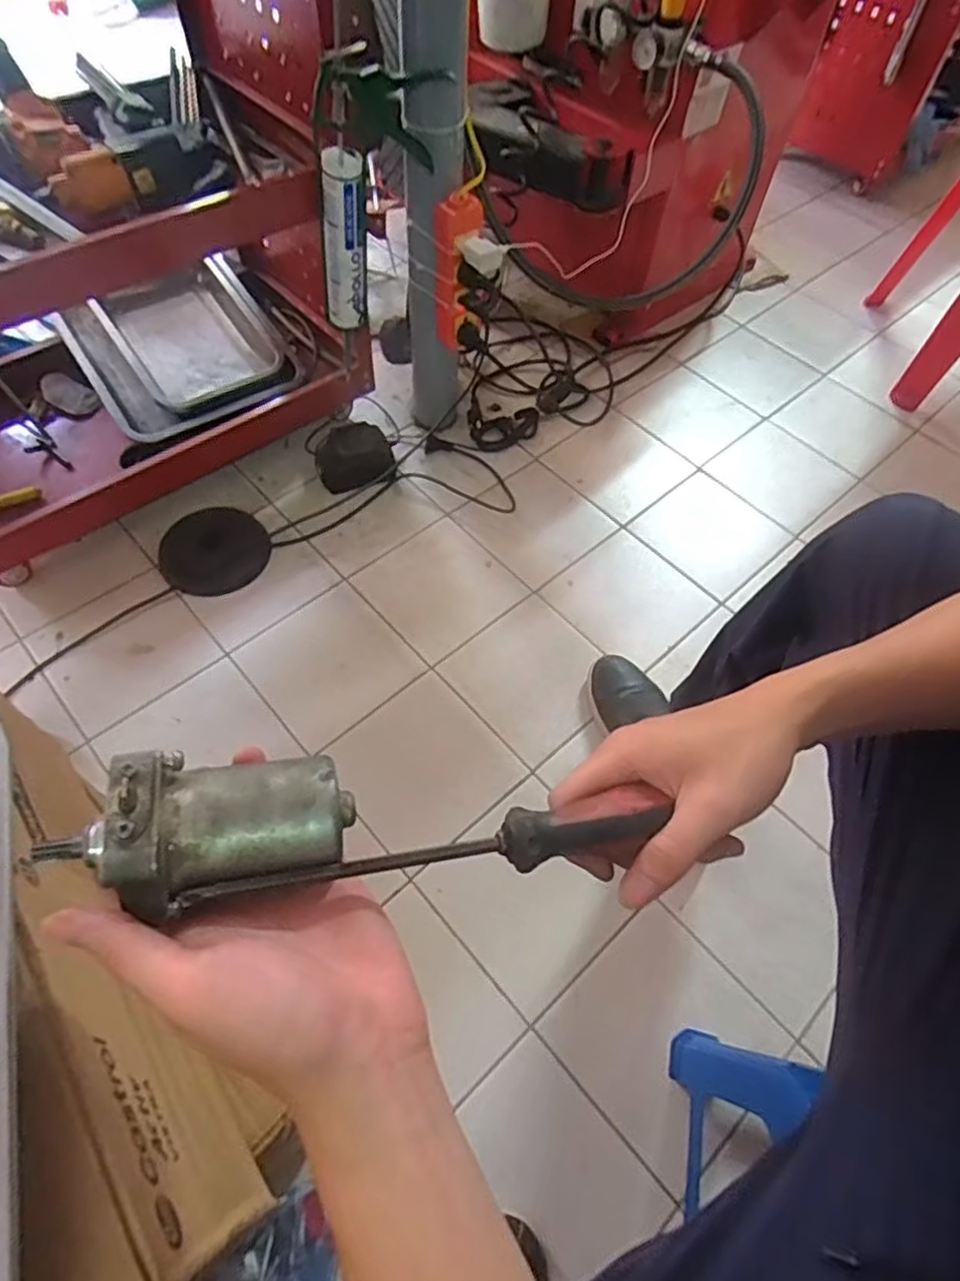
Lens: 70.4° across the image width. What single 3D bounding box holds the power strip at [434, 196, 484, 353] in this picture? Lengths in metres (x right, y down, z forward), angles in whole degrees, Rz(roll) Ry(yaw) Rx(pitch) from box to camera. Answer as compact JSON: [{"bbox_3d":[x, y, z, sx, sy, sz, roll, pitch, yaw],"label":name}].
[{"bbox_3d":[-0.030,-0.497,0.930,0.063,0.193,0.048,-20,62,-15],"label":"power strip"}]

